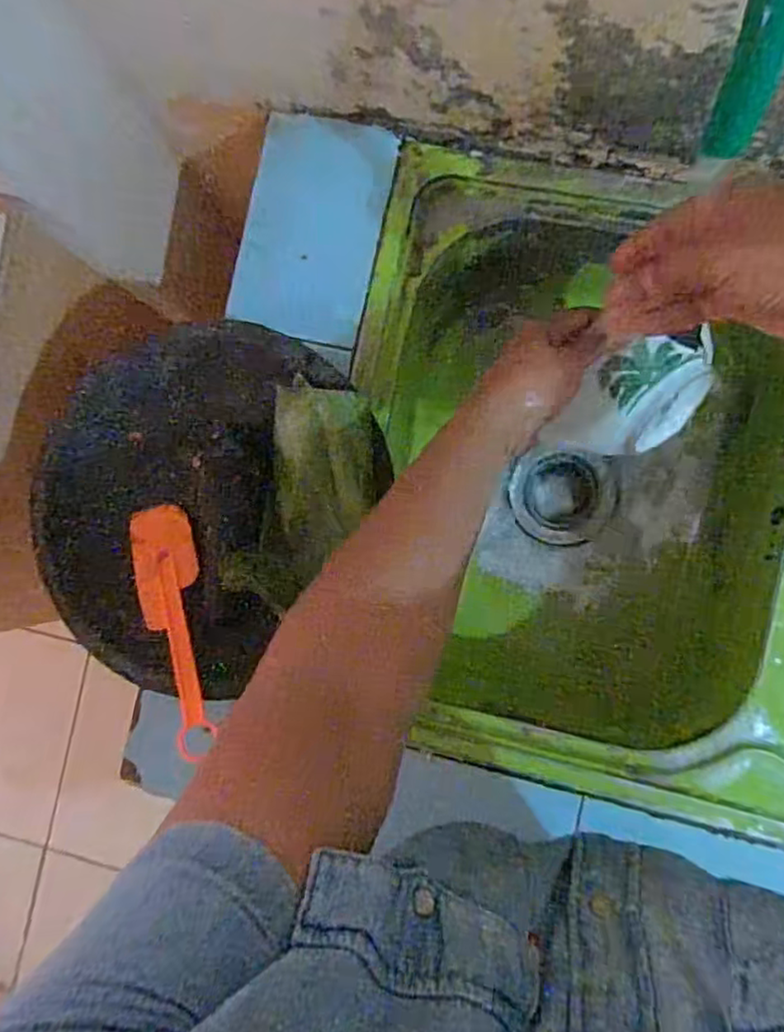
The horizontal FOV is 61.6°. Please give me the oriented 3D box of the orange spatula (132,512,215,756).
[{"bbox_3d":[-0.158,0.079,0.485,0.047,0.006,0.188,-16,71,-5],"label":"orange spatula"}]

